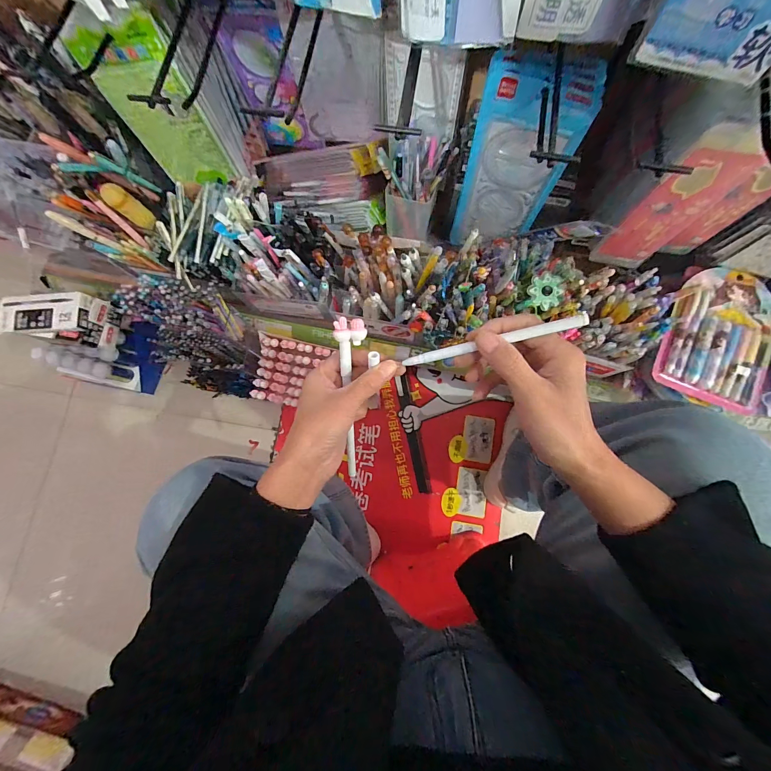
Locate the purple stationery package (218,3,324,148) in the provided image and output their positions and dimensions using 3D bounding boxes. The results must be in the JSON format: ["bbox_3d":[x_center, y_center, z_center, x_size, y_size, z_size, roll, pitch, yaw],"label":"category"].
[{"bbox_3d":[-0.172,-0.450,0.505,0.087,0.198,0.025,6,81,3],"label":"purple stationery package"}]

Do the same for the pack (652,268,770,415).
[{"bbox_3d":[0.481,-0.071,0.471,0.148,0.026,0.194,20,82,6],"label":"pack"}]

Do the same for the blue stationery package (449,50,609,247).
[{"bbox_3d":[0.164,-0.281,0.439,0.120,0.257,0.038,17,82,5],"label":"blue stationery package"}]

